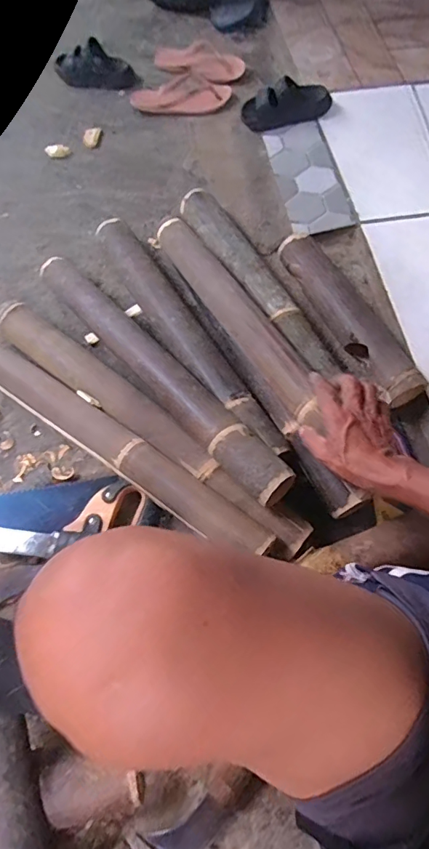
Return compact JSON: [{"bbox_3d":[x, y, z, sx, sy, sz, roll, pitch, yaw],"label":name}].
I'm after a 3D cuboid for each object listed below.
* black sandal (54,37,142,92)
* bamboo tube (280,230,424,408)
[{"bbox_3d":[-0.286,-0.855,1.143,0.203,0.063,0.093,7,66,5],"label":"black sandal"},{"bbox_3d":[0.224,-0.184,0.787,0.077,0.067,0.358,-24,67,-9],"label":"bamboo tube"}]

